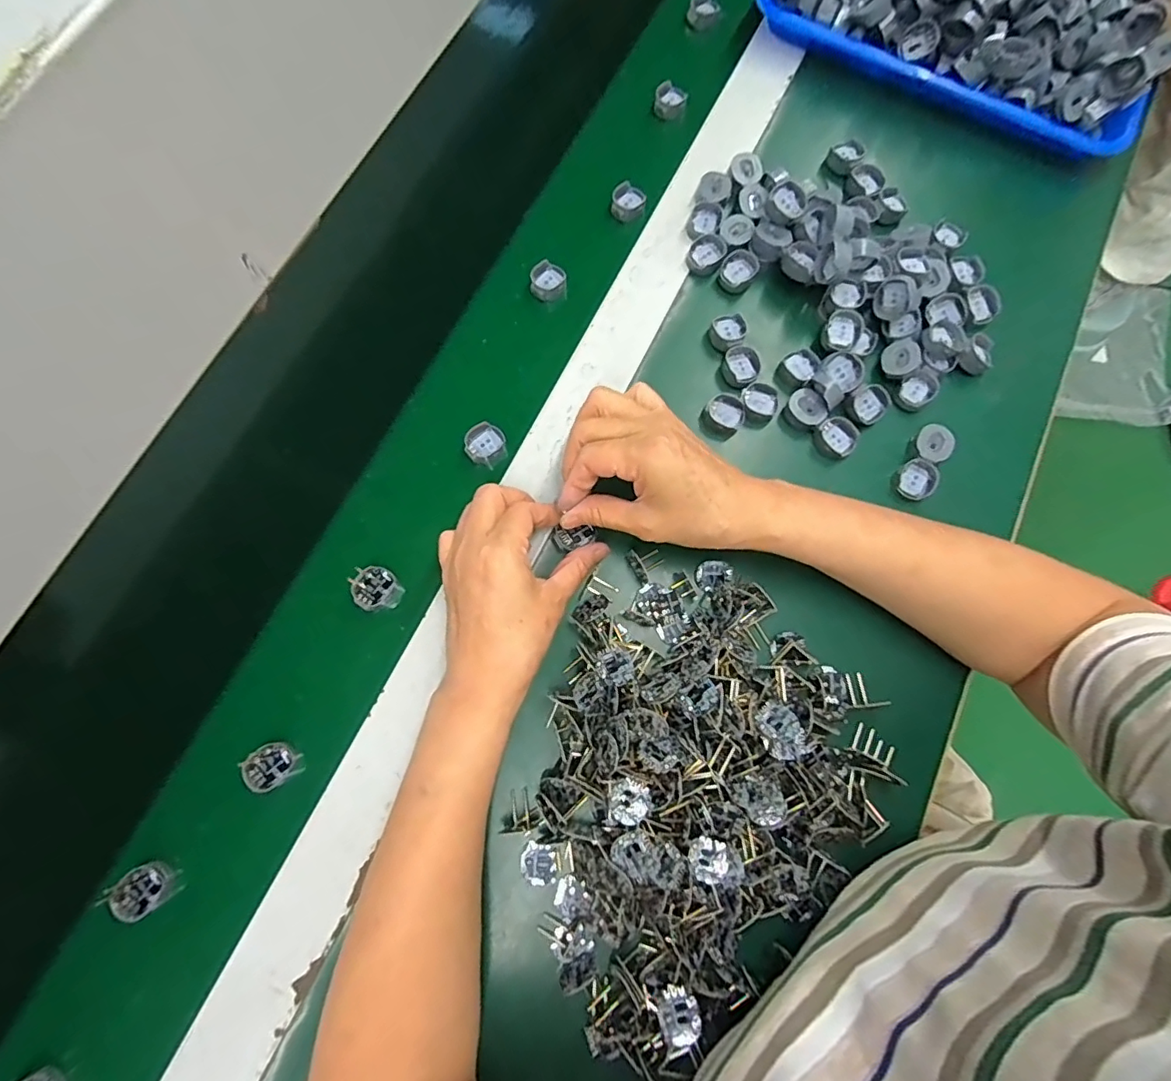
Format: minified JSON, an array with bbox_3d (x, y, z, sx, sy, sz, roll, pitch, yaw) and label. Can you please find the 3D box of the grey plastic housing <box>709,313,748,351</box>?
[{"bbox_3d":[0.109,-0.158,0.420,0.027,0.011,0.027,-23,79,-5],"label":"grey plastic housing"}]

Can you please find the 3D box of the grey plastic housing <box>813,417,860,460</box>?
[{"bbox_3d":[0.185,-0.075,0.402,0.029,0.010,0.029,-30,78,-7],"label":"grey plastic housing"}]

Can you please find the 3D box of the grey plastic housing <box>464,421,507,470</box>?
[{"bbox_3d":[-0.076,-0.071,0.416,0.029,0.027,0.029,-30,96,-12],"label":"grey plastic housing"}]

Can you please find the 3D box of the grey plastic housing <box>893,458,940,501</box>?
[{"bbox_3d":[0.239,-0.044,0.395,0.027,0.009,0.027,0,78,0],"label":"grey plastic housing"}]

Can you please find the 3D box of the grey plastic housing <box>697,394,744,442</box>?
[{"bbox_3d":[0.101,-0.091,0.407,0.029,0.016,0.028,0,78,0],"label":"grey plastic housing"}]

